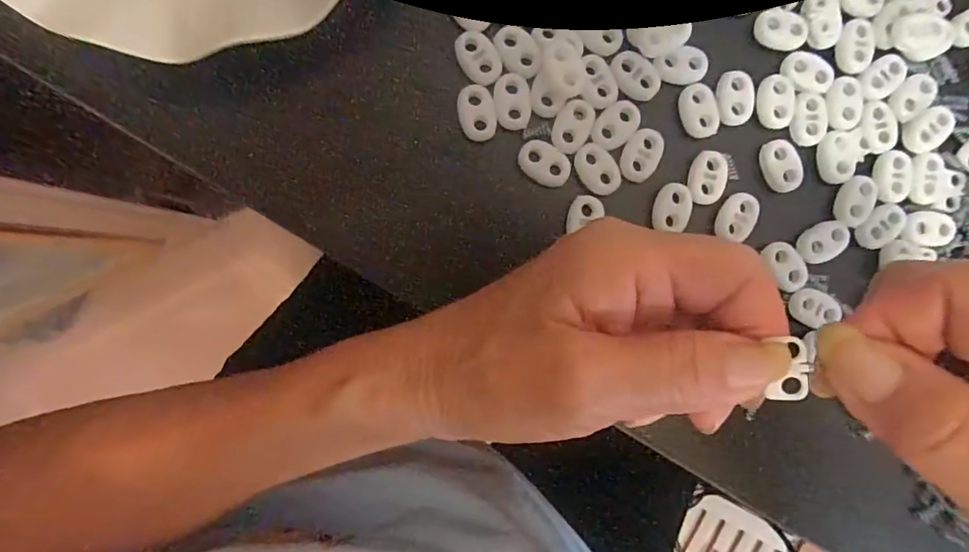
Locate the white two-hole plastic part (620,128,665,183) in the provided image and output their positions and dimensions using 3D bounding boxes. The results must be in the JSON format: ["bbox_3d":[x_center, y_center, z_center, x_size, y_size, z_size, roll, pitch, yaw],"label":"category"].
[{"bbox_3d":[0.066,-0.051,0.213,0.014,0.004,0.022,27,90,-5],"label":"white two-hole plastic part"}]

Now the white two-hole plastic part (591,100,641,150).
[{"bbox_3d":[0.055,-0.063,0.213,0.015,0.004,0.023,45,88,-4],"label":"white two-hole plastic part"}]

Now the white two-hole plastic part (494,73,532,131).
[{"bbox_3d":[0.012,-0.072,0.209,0.015,0.004,0.022,-7,92,-4],"label":"white two-hole plastic part"}]

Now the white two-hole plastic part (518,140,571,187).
[{"bbox_3d":[0.025,-0.047,0.210,0.022,0.004,0.015,33,89,-4],"label":"white two-hole plastic part"}]

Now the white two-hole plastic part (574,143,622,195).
[{"bbox_3d":[0.048,-0.045,0.212,0.016,0.004,0.022,-44,94,-2],"label":"white two-hole plastic part"}]

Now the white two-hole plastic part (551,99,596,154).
[{"bbox_3d":[0.037,-0.062,0.211,0.015,0.004,0.023,25,90,-5],"label":"white two-hole plastic part"}]

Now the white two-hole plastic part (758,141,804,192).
[{"bbox_3d":[0.128,-0.047,0.220,0.015,0.004,0.022,-17,93,-4],"label":"white two-hole plastic part"}]

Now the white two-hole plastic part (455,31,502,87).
[{"bbox_3d":[-0.002,-0.089,0.206,0.015,0.004,0.022,-37,94,-2],"label":"white two-hole plastic part"}]

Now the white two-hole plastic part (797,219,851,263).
[{"bbox_3d":[0.147,-0.014,0.221,0.023,0.004,0.015,-24,93,-3],"label":"white two-hole plastic part"}]

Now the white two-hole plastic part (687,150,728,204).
[{"bbox_3d":[0.095,-0.041,0.215,0.015,0.004,0.022,20,90,-5],"label":"white two-hole plastic part"}]

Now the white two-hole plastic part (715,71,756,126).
[{"bbox_3d":[0.107,-0.076,0.216,0.015,0.004,0.022,-4,92,-4],"label":"white two-hole plastic part"}]

